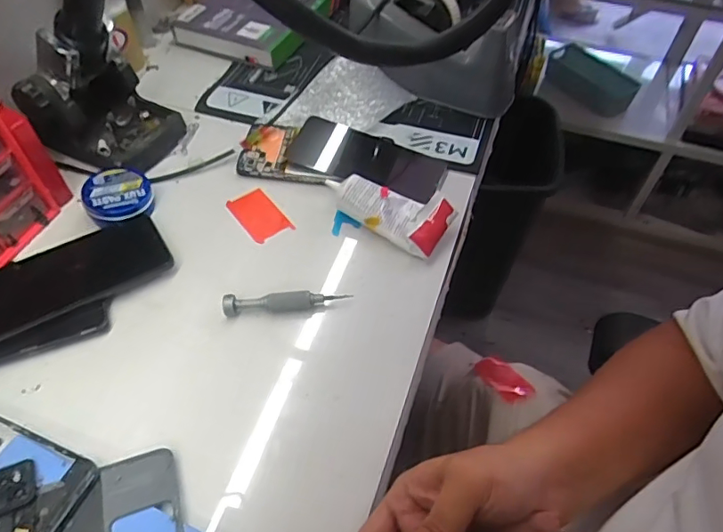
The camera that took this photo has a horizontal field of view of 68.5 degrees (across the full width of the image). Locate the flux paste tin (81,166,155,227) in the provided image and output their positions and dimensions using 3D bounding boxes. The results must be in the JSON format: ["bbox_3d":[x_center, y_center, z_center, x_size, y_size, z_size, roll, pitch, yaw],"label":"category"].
[{"bbox_3d":[-0.239,-0.070,0.523,0.061,0.020,0.067,1,53,-2],"label":"flux paste tin"}]

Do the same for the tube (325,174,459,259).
[{"bbox_3d":[0.024,-0.056,0.510,0.121,0.034,0.055,28,57,17],"label":"tube"}]

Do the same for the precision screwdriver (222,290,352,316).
[{"bbox_3d":[-0.065,0.031,0.457,0.105,0.016,0.014,-4,54,-5],"label":"precision screwdriver"}]

